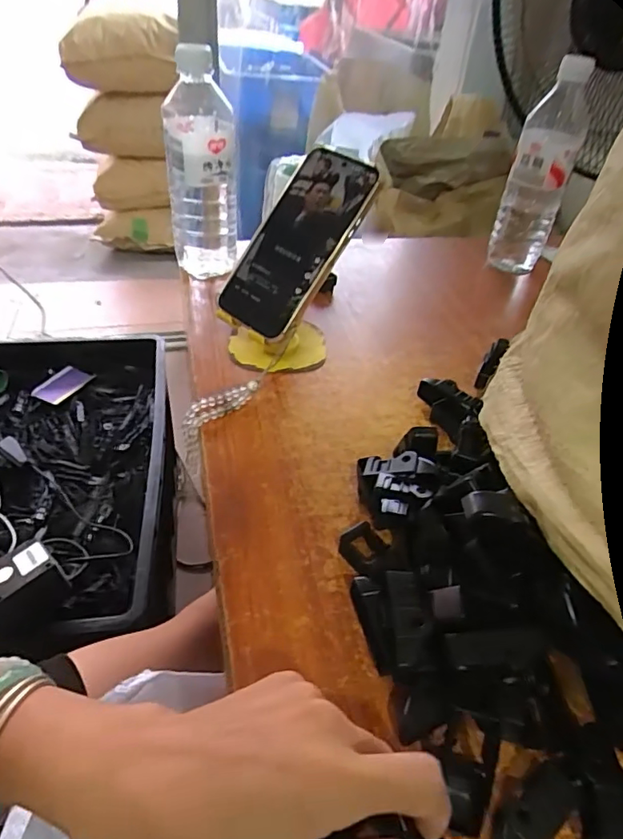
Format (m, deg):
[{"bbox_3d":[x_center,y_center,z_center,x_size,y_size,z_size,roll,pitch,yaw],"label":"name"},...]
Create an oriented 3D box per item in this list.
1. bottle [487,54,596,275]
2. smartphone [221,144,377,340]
[{"bbox_3d":[0.264,-0.281,0.617,0.063,0.227,0.056,16,43,12],"label":"bottle"},{"bbox_3d":[-0.013,-0.150,0.448,0.079,0.010,0.164,34,92,27],"label":"smartphone"}]

